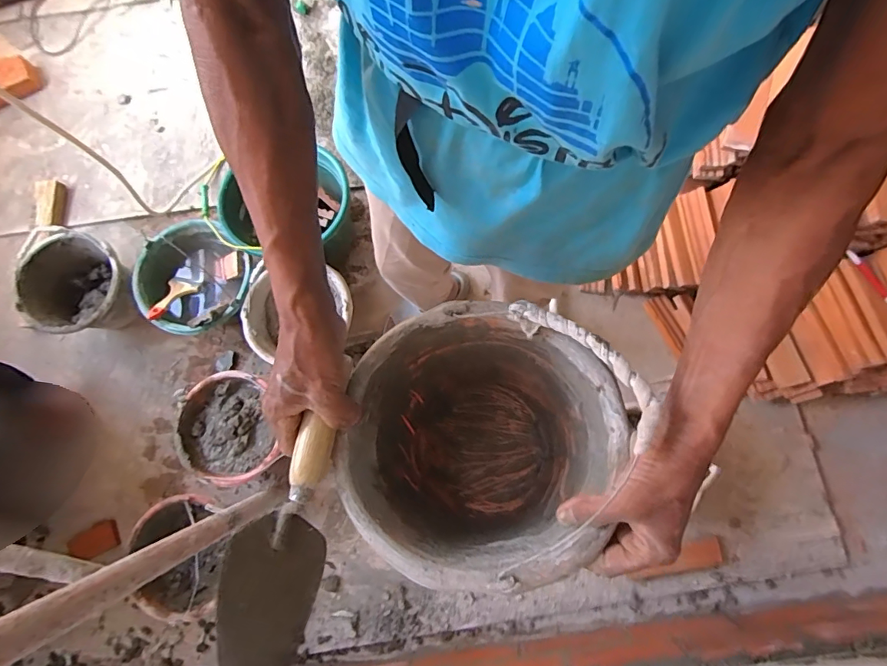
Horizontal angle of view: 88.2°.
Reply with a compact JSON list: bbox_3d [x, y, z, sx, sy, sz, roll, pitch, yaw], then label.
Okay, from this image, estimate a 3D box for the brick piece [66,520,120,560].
[{"bbox_3d":[-0.796,0.474,1.036,0.102,0.031,0.068,-28,78,-5],"label":"brick piece"}]

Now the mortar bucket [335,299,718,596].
[{"bbox_3d":[0.031,0.102,0.452,0.242,0.226,0.237,0,77,1],"label":"mortar bucket"}]

